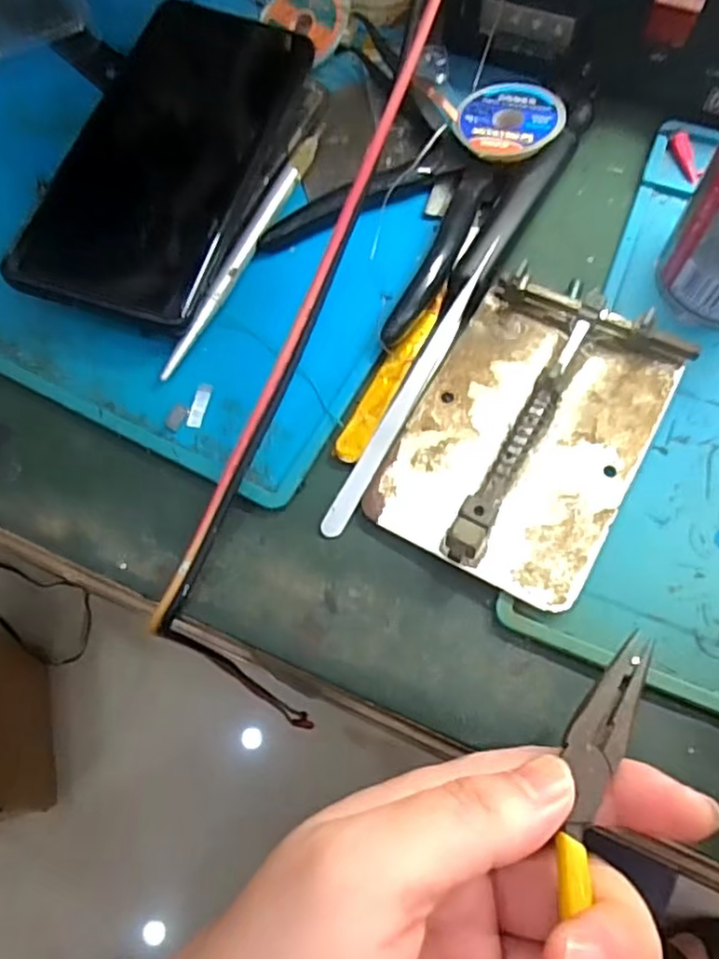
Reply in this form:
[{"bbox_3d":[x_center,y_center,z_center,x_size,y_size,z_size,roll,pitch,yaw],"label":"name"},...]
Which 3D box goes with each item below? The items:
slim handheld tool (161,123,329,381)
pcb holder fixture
[{"bbox_3d":[-0.046,-0.099,0.280,0.008,0.006,0.139,21,70,10],"label":"slim handheld tool"},{"bbox_3d":[0.060,-0.019,0.241,0.079,0.015,0.112,28,72,13],"label":"pcb holder fixture"}]

